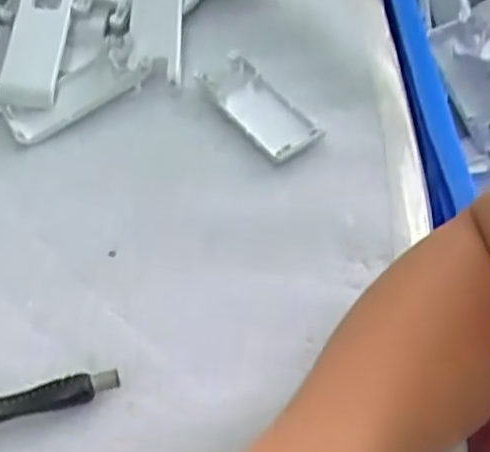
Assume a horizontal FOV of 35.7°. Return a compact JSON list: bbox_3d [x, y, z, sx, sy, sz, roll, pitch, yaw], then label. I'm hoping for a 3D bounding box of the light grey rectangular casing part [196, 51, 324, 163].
[{"bbox_3d":[0.011,-0.082,0.509,0.042,0.020,0.099,-33,57,-20],"label":"light grey rectangular casing part"}]

